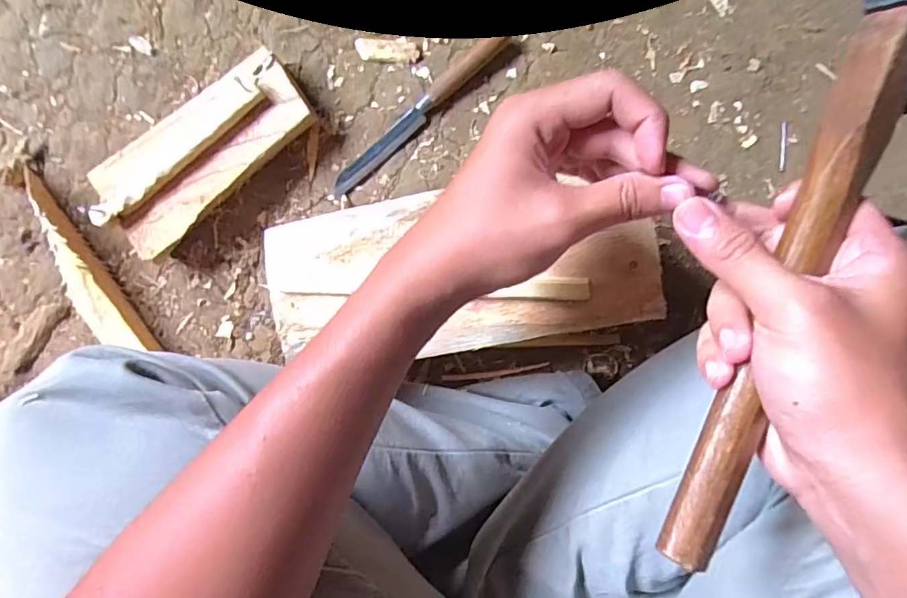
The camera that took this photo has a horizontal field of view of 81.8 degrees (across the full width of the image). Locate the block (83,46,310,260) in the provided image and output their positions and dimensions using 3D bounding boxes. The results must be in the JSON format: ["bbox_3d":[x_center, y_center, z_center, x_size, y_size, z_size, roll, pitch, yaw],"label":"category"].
[{"bbox_3d":[-0.224,-0.131,0.470,0.203,0.051,0.091,-41,89,-2],"label":"block"}]

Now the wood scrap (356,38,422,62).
[{"bbox_3d":[-0.062,-0.235,0.494,0.060,0.006,0.021,6,88,0],"label":"wood scrap"}]

